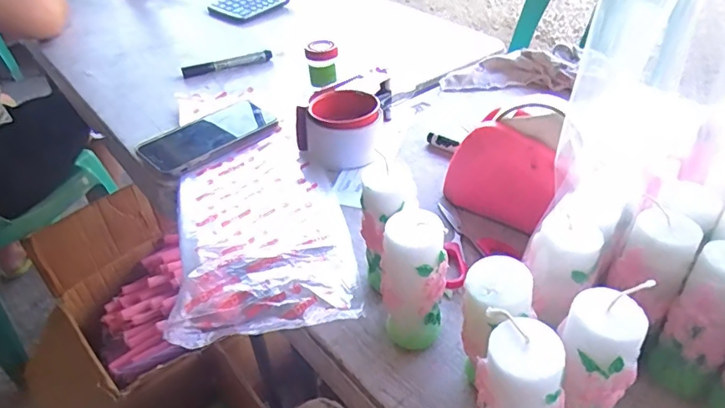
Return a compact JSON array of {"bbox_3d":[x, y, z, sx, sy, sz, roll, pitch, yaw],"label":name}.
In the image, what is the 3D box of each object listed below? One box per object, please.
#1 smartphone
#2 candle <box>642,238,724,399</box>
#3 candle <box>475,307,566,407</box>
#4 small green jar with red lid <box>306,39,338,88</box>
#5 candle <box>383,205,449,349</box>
[{"bbox_3d":[-0.177,-0.081,0.598,0.154,0.016,0.077,-32,47,-31],"label":"smartphone"},{"bbox_3d":[0.217,0.076,0.320,0.038,0.101,0.042,30,50,34],"label":"candle"},{"bbox_3d":[0.086,0.114,0.284,0.046,0.106,0.039,17,43,23],"label":"candle"},{"bbox_3d":[-0.054,-0.189,0.675,0.040,0.048,0.037,-2,39,2],"label":"small green jar with red lid"},{"bbox_3d":[0.035,0.057,0.353,0.045,0.110,0.034,0,39,4],"label":"candle"}]

